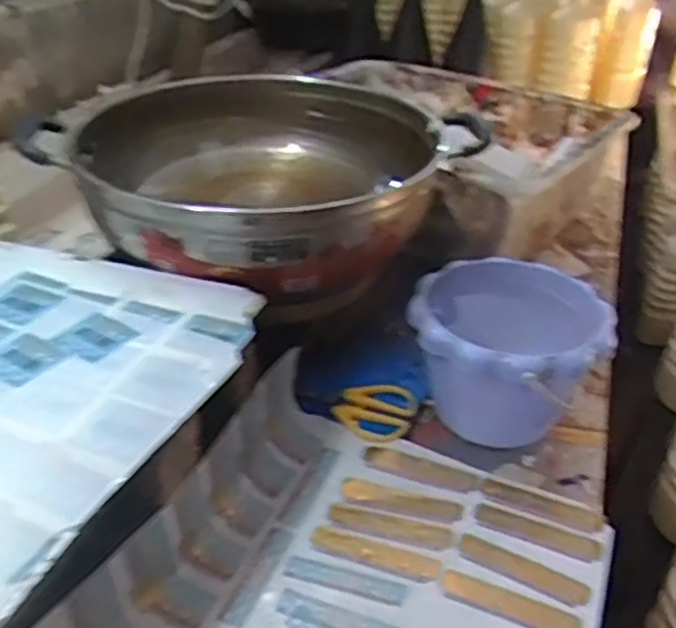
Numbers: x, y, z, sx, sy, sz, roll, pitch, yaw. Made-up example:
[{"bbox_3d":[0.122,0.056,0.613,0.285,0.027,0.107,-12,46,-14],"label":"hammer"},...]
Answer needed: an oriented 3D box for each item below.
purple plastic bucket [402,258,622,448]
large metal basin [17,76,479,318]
[{"bbox_3d":[0.138,0.039,0.638,0.153,0.116,0.142,1,34,-1],"label":"purple plastic bucket"},{"bbox_3d":[-0.073,-0.129,0.715,0.326,0.100,0.322,4,34,-3],"label":"large metal basin"}]

